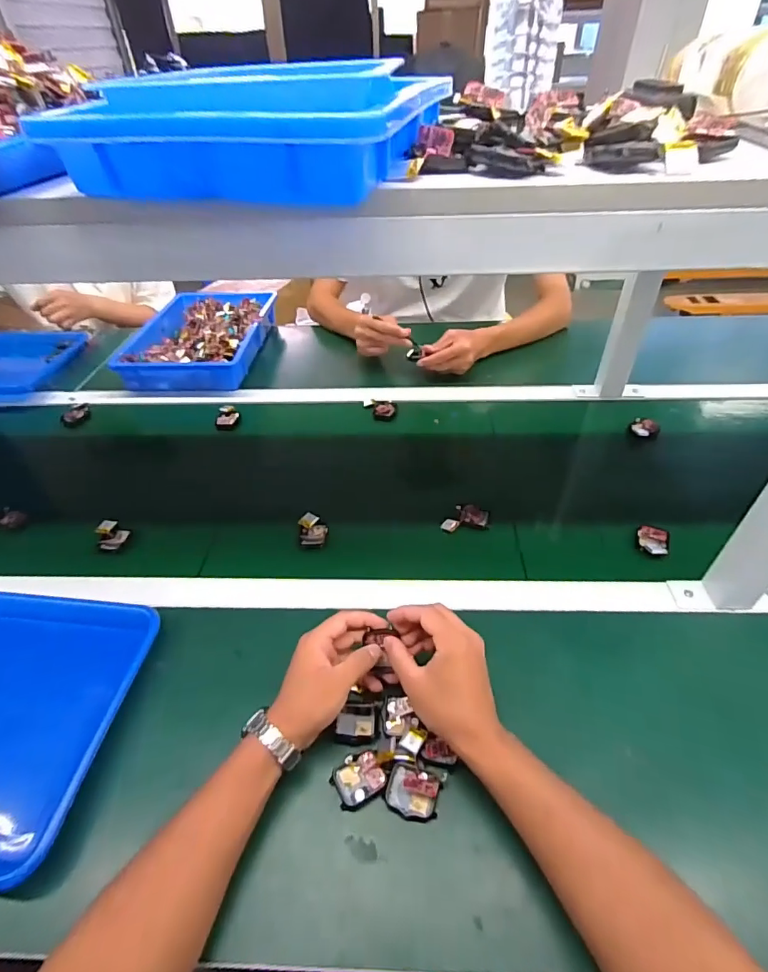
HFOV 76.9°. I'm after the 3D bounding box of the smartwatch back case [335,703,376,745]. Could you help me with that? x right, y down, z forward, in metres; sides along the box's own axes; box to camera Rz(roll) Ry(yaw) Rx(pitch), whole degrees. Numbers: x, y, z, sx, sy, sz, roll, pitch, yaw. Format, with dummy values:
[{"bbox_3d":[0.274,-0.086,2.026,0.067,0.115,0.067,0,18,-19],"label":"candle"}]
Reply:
[{"bbox_3d":[-0.027,0.232,0.471,0.038,0.007,0.037,1,43,4],"label":"smartwatch back case"}]

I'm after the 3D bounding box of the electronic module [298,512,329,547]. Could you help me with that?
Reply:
[{"bbox_3d":[-0.095,0.059,0.651,0.037,0.017,0.051,-7,43,-4],"label":"electronic module"}]

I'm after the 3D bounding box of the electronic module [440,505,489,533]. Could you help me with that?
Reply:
[{"bbox_3d":[0.110,0.043,0.661,0.064,0.012,0.039,-7,43,-5],"label":"electronic module"}]

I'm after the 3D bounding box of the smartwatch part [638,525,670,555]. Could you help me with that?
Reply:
[{"bbox_3d":[0.347,0.068,0.620,0.036,0.014,0.052,15,46,18],"label":"smartwatch part"}]

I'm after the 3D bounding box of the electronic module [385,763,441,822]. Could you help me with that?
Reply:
[{"bbox_3d":[0.025,0.267,0.423,0.045,0.014,0.038,11,45,14],"label":"electronic module"}]

